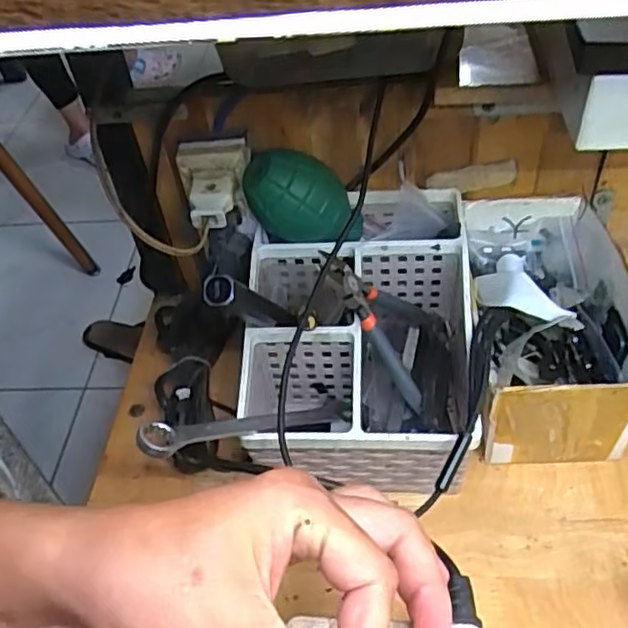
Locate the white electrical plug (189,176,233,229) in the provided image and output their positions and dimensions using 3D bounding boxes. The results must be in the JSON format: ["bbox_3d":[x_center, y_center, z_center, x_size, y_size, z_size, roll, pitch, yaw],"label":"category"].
[{"bbox_3d":[-0.071,-0.077,0.458,0.029,0.019,0.039,-7,47,0],"label":"white electrical plug"}]

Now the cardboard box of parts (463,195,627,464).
[{"bbox_3d":[0.165,0.009,0.473,0.102,0.100,0.173,-1,47,6],"label":"cardboard box of parts"}]

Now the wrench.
[{"bbox_3d":[-0.034,0.069,0.425,0.023,0.015,0.191,34,18,32],"label":"wrench"}]

